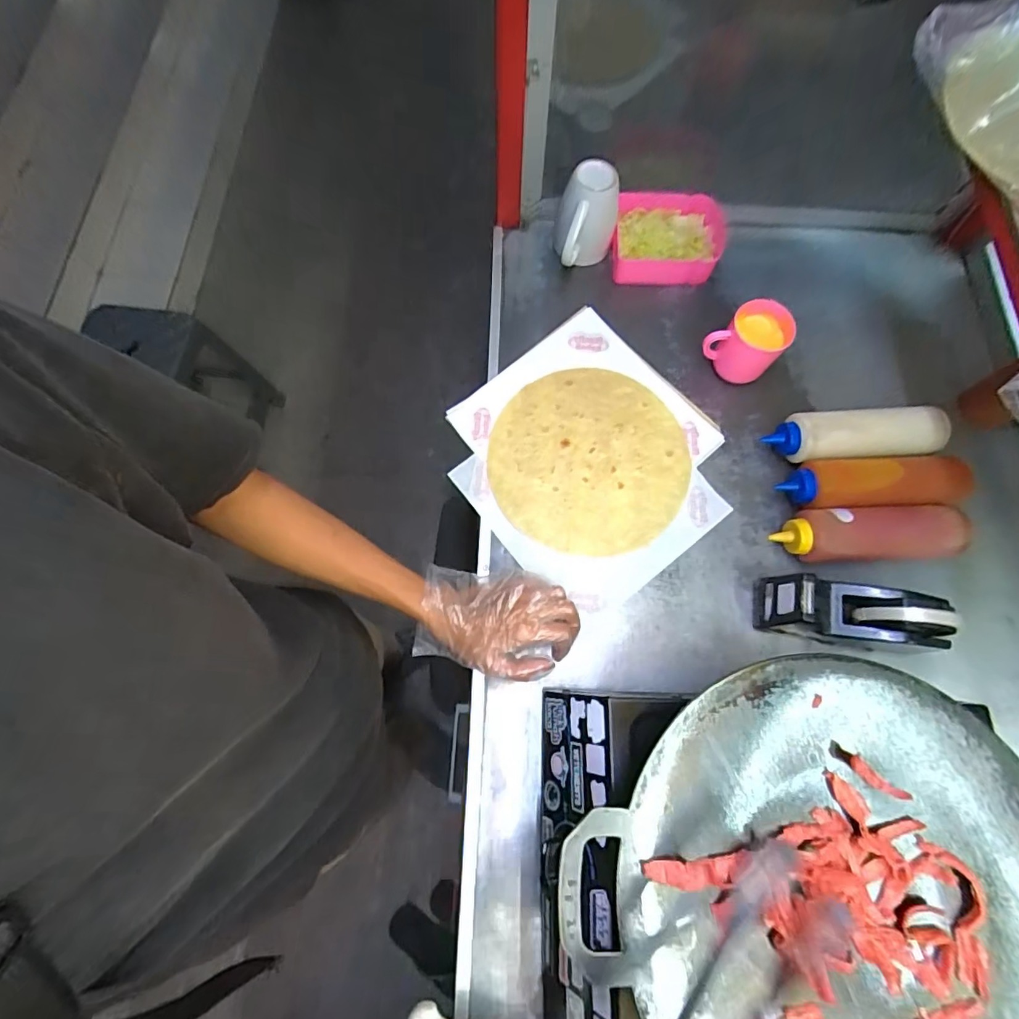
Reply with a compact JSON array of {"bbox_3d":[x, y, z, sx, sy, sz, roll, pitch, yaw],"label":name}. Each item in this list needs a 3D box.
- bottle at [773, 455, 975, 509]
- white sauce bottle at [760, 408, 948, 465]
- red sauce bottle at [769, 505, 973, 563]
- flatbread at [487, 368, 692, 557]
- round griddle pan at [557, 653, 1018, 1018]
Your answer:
[{"bbox_3d":[0.433,-0.026,0.597,0.207,0.057,0.061,-3,72,-1],"label":"bottle"},{"bbox_3d":[0.418,-0.086,0.609,0.191,0.069,0.059,-1,72,-1],"label":"white sauce bottle"},{"bbox_3d":[0.415,0.031,0.575,0.208,0.059,0.059,0,72,-1],"label":"red sauce bottle"},{"bbox_3d":[0.101,-0.068,0.623,0.240,0.010,0.245,1,72,-2],"label":"flatbread"},{"bbox_3d":[0.248,0.286,0.360,0.326,0.023,0.327,1,72,-2],"label":"round griddle pan"}]

